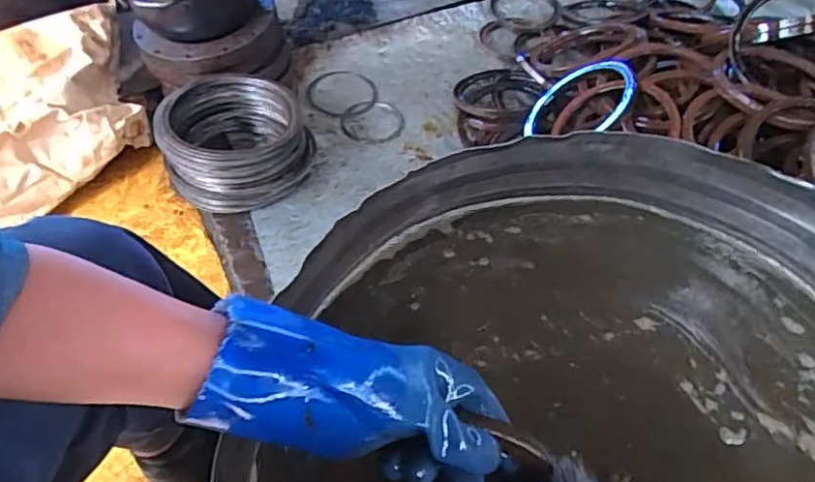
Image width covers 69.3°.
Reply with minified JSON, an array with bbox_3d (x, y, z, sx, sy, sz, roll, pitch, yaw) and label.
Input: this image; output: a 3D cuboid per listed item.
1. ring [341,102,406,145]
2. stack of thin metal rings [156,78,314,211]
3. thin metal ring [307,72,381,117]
[{"bbox_3d":[-0.064,-0.224,1.093,0.119,0.012,0.114,0,54,0],"label":"ring"},{"bbox_3d":[-0.280,-0.165,0.991,0.232,0.149,0.228,-3,54,-2],"label":"stack of thin metal rings"},{"bbox_3d":[-0.122,-0.283,1.139,0.136,0.010,0.135,-11,54,-8],"label":"thin metal ring"}]

